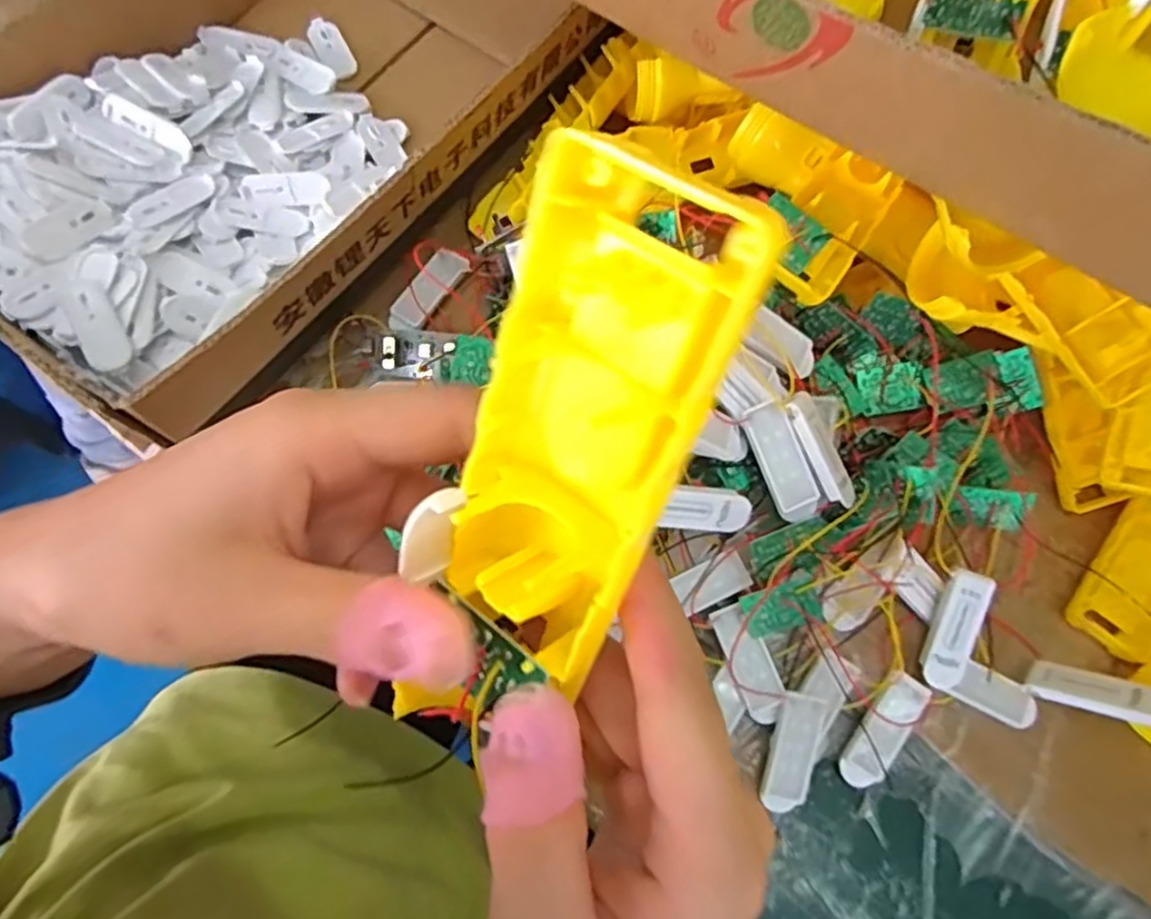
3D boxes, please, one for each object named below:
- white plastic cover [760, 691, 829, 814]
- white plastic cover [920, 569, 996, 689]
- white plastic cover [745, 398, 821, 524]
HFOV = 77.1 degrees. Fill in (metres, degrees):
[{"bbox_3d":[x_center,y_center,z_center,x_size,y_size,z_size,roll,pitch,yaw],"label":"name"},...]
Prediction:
[{"bbox_3d":[0.104,0.140,0.343,0.021,0.005,0.056,17,90,3],"label":"white plastic cover"},{"bbox_3d":[0.184,0.082,0.348,0.021,0.004,0.057,21,90,5],"label":"white plastic cover"},{"bbox_3d":[0.096,0.001,0.334,0.022,0.005,0.056,-24,94,-9],"label":"white plastic cover"}]

